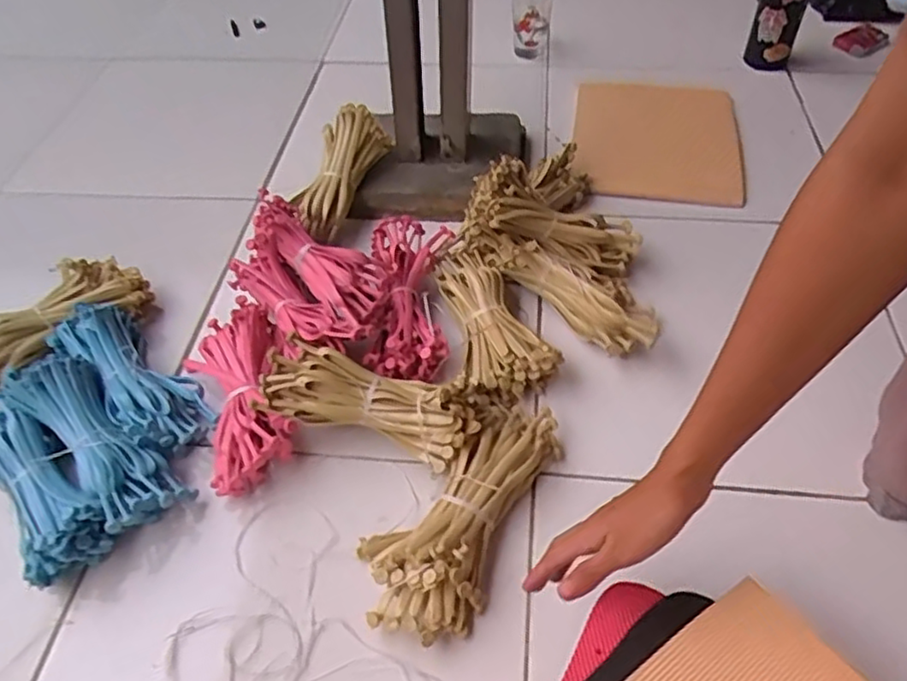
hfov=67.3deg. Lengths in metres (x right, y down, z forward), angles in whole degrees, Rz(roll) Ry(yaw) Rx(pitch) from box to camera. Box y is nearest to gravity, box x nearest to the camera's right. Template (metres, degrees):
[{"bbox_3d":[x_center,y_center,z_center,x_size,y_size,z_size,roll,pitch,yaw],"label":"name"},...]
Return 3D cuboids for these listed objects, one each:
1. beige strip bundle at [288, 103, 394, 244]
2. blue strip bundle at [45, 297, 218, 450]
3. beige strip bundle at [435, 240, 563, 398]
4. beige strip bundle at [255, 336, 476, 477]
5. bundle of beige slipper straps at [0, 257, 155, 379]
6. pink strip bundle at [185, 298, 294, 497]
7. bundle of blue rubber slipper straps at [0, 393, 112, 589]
[{"bbox_3d":[-0.155,-0.221,0.906,0.067,0.074,0.183,21,81,19],"label":"beige strip bundle"},{"bbox_3d":[-0.340,0.033,0.717,0.084,0.061,0.216,-38,57,-26],"label":"blue strip bundle"},{"bbox_3d":[0.027,-0.032,0.775,0.089,0.052,0.226,-19,51,-14],"label":"beige strip bundle"},{"bbox_3d":[-0.085,0.058,0.646,0.210,0.037,0.089,19,53,18],"label":"beige strip bundle"},{"bbox_3d":[-0.462,-0.020,0.772,0.227,0.060,0.090,-37,57,-26],"label":"bundle of beige slipper straps"},{"bbox_3d":[-0.220,0.058,0.705,0.097,0.061,0.218,-18,51,-12],"label":"pink strip bundle"},{"bbox_3d":[-0.399,0.129,0.646,0.075,0.059,0.217,-34,56,-24],"label":"bundle of blue rubber slipper straps"}]

